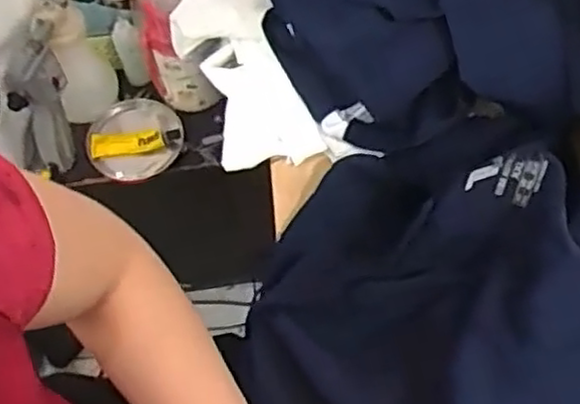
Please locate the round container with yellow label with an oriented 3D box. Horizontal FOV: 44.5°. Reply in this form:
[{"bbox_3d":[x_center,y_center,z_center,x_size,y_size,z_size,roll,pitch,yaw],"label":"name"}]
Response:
[{"bbox_3d":[-0.236,-0.092,1.090,0.140,0.040,0.138,-2,60,3],"label":"round container with yellow label"}]

